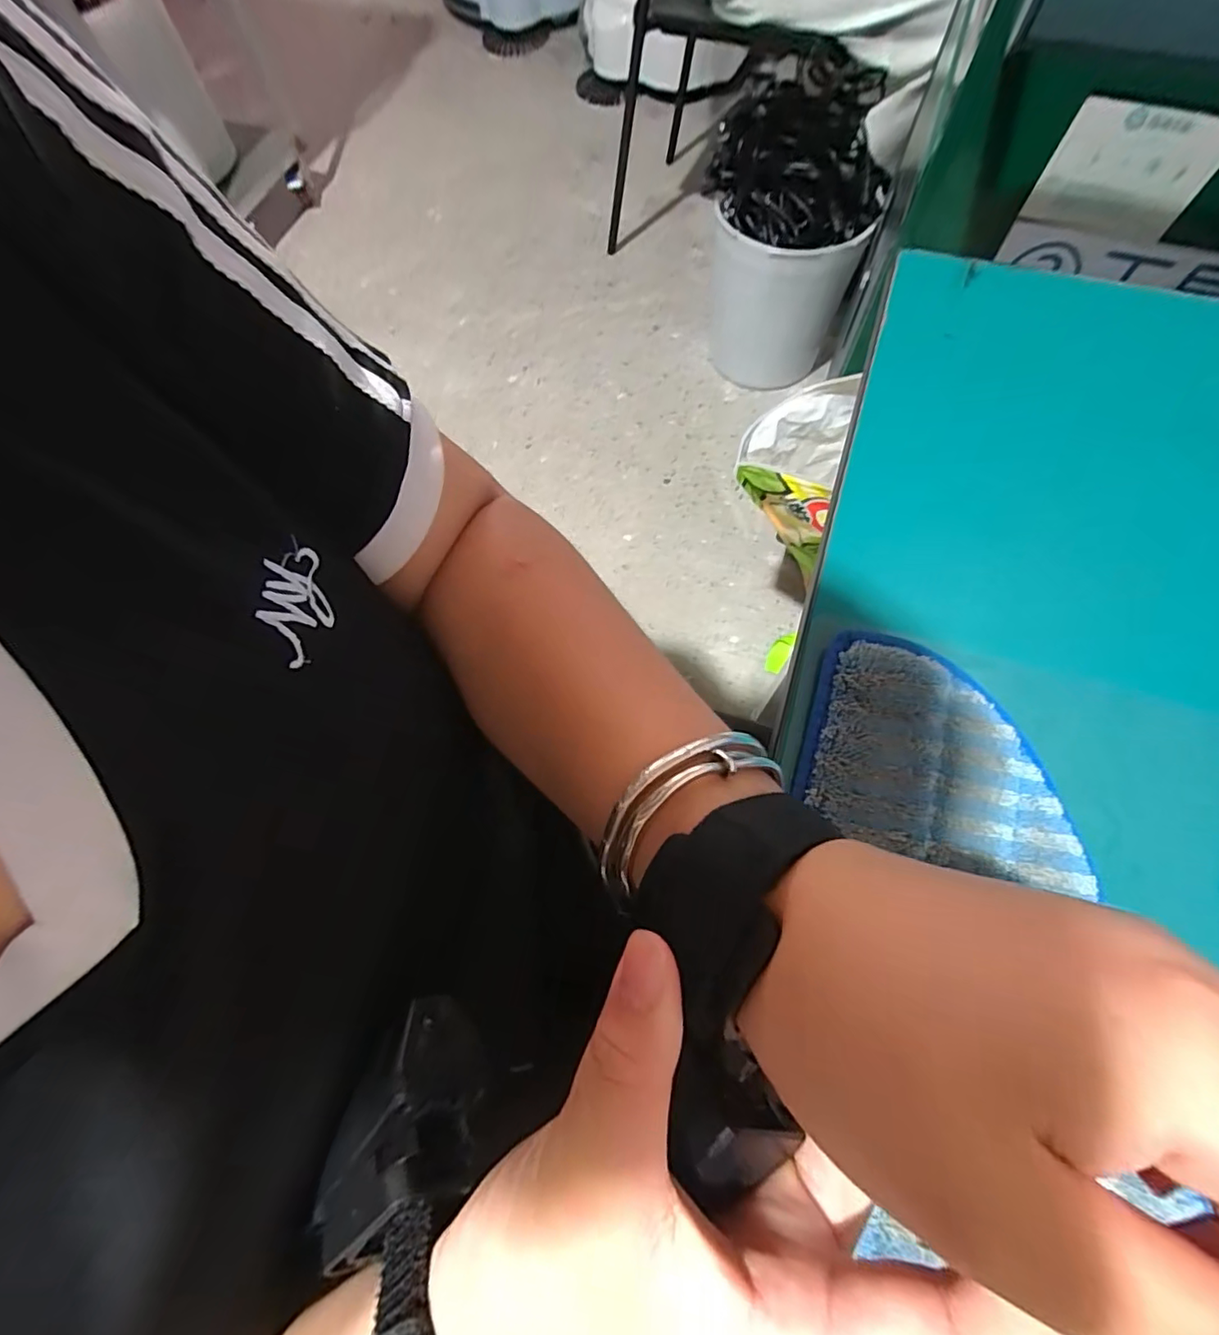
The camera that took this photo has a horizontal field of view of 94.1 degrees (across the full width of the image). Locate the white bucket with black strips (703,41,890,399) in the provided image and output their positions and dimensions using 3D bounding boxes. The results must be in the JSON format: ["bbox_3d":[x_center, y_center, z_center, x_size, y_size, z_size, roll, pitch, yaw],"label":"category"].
[{"bbox_3d":[0.325,-0.789,1.063,0.278,0.476,0.253,-1,69,2],"label":"white bucket with black strips"}]

